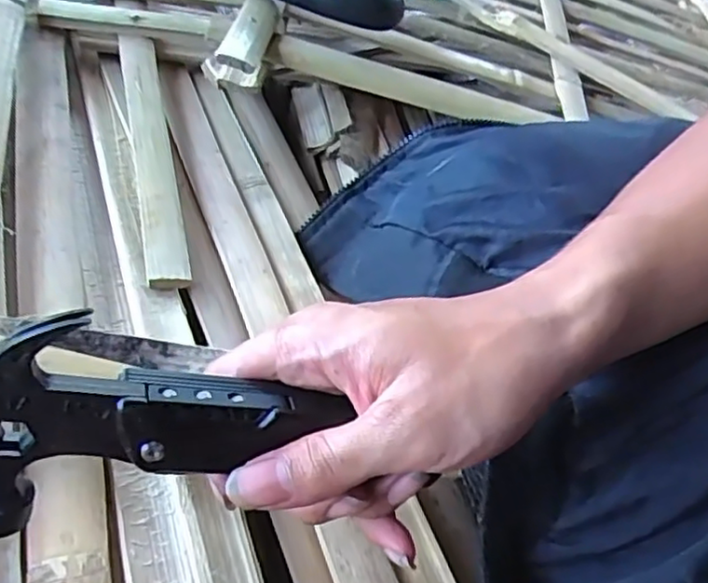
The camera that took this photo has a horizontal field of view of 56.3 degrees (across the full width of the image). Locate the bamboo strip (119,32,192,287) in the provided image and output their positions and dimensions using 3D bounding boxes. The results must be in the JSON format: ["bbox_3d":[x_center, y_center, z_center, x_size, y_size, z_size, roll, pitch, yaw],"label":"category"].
[{"bbox_3d":[-0.127,-0.091,0.414,0.022,0.007,0.216,-2,55,-23],"label":"bamboo strip"}]

